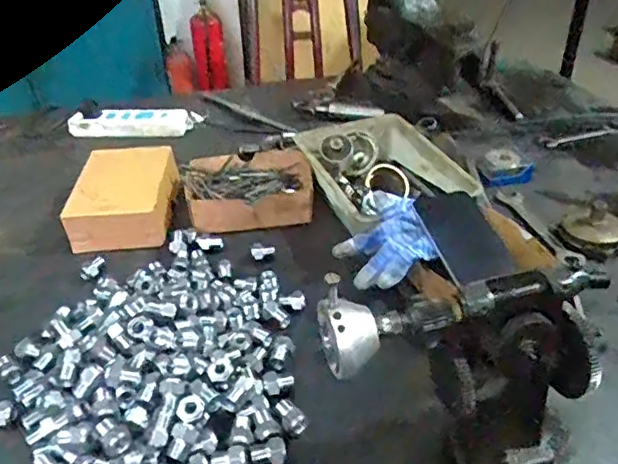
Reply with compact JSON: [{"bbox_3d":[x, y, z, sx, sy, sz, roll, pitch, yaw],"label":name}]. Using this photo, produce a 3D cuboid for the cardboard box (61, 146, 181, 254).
[{"bbox_3d":[-0.251,-0.049,0.788,0.125,0.066,0.161,0,35,1],"label":"cardboard box"}]

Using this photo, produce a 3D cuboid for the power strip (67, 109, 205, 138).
[{"bbox_3d":[-0.306,-0.191,1.019,0.223,0.048,0.026,-5,35,-5],"label":"power strip"}]

